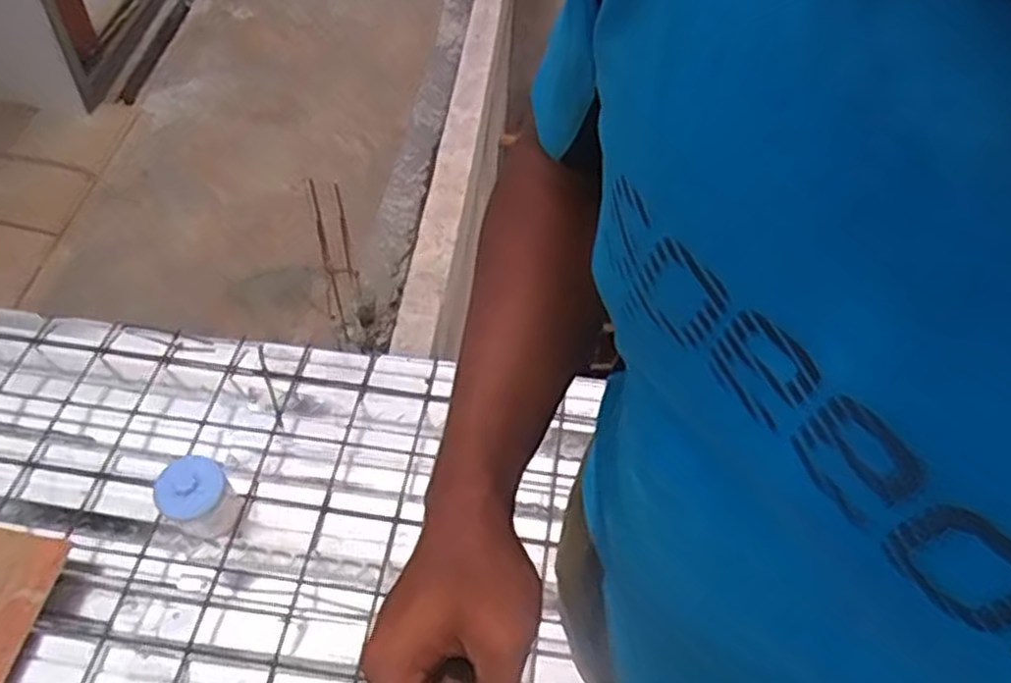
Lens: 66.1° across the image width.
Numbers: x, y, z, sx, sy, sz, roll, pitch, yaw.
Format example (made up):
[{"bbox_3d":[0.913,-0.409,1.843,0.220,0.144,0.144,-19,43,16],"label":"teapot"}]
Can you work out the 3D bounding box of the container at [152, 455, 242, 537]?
[{"bbox_3d":[-0.578,0.306,1.474,0.129,0.179,0.132,-27,59,-23],"label":"container"}]

